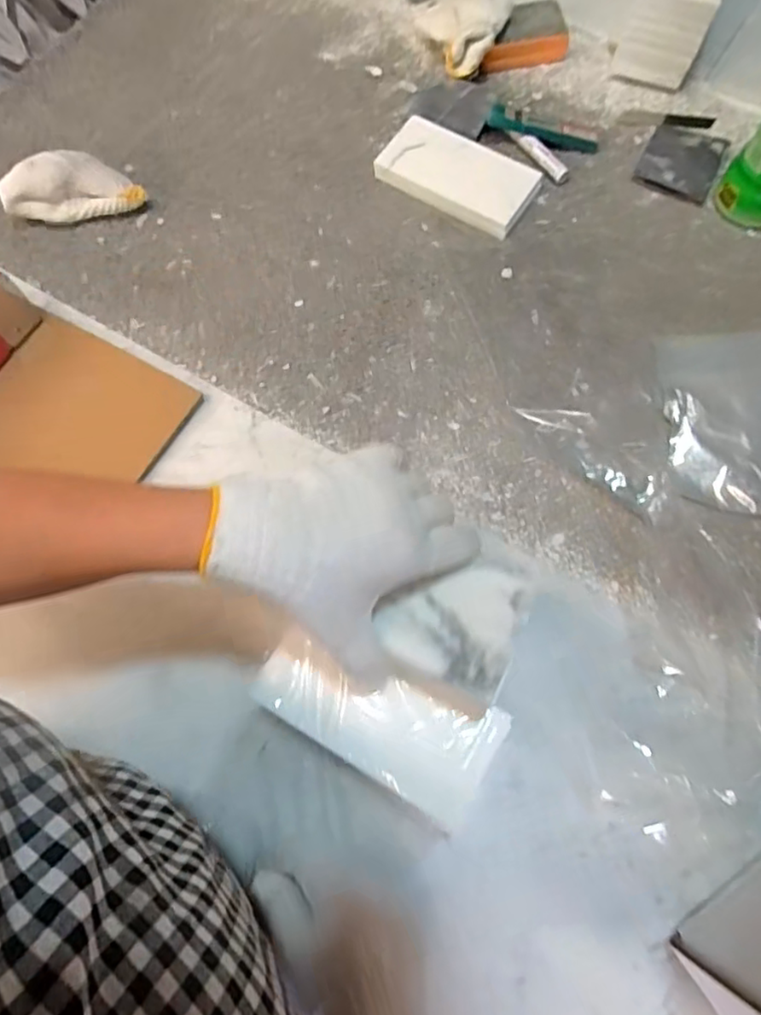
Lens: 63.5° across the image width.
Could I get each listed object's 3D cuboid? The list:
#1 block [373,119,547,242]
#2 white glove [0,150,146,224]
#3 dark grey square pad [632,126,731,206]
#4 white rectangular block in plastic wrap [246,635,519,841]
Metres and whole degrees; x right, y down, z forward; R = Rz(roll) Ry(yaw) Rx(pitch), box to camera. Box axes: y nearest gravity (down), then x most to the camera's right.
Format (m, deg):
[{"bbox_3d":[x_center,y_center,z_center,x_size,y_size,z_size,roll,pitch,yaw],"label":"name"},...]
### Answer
[{"bbox_3d":[0.076,-0.330,0.609,0.151,0.018,0.085,31,73,11],"label":"block"},{"bbox_3d":[-0.293,-0.304,0.583,0.132,0.045,0.051,-11,70,-4],"label":"white glove"},{"bbox_3d":[0.309,-0.357,0.628,0.075,0.010,0.094,25,72,9],"label":"dark grey square pad"},{"bbox_3d":[-0.002,0.134,0.381,0.146,0.013,0.072,24,72,5],"label":"white rectangular block in plastic wrap"}]

